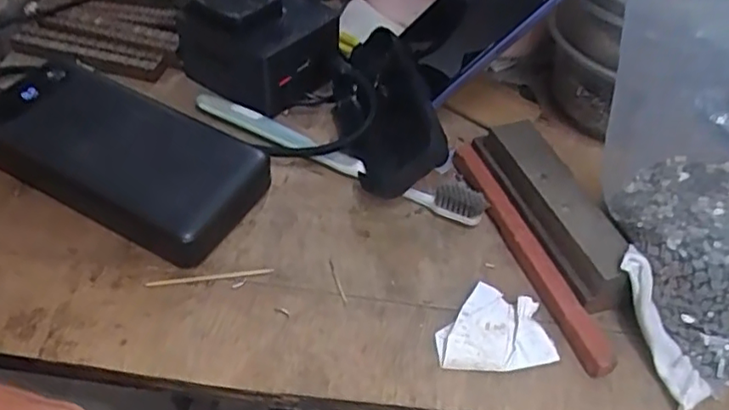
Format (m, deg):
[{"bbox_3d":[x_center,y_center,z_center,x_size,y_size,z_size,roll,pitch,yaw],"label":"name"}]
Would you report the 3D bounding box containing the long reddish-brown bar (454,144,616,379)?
[{"bbox_3d":[0.084,0.019,0.324,0.016,0.010,0.149,-13,50,-17],"label":"long reddish-brown bar"}]

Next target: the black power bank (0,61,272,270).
[{"bbox_3d":[-0.138,-0.033,0.336,0.165,0.030,0.071,25,50,16],"label":"black power bank"}]

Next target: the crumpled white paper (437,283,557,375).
[{"bbox_3d":[0.061,0.057,0.292,0.052,0.009,0.041,6,47,-1],"label":"crumpled white paper"}]

